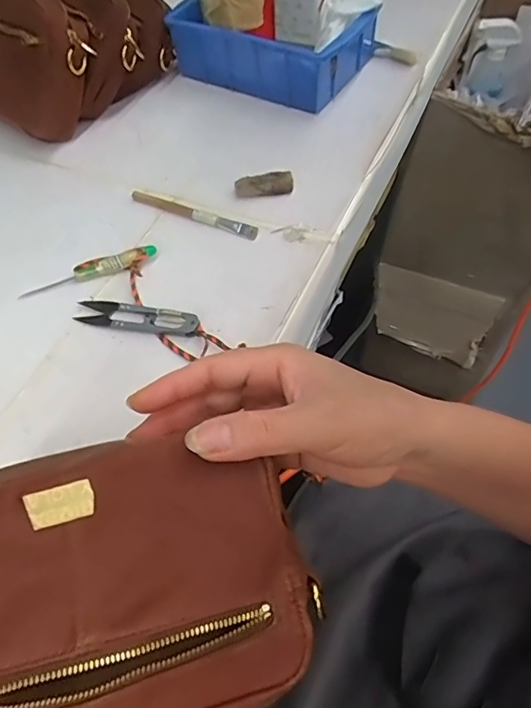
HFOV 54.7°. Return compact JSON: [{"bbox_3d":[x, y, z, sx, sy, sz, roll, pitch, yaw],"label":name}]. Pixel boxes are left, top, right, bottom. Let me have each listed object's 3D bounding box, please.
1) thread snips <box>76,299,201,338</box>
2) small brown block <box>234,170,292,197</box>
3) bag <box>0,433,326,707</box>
[{"bbox_3d":[-0.099,-0.030,0.397,0.101,0.013,0.023,10,59,10],"label":"thread snips"},{"bbox_3d":[-0.002,-0.154,0.470,0.053,0.010,0.020,-8,58,-1],"label":"small brown block"},{"bbox_3d":[-0.076,0.102,0.216,0.181,0.021,0.125,-13,75,-13],"label":"bag"}]

